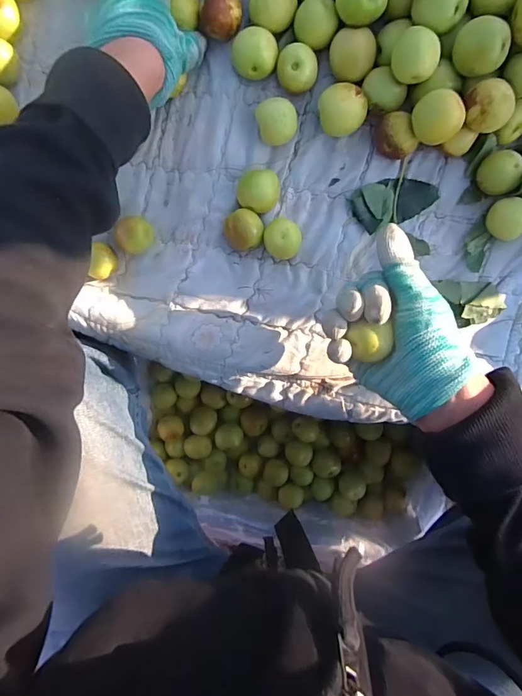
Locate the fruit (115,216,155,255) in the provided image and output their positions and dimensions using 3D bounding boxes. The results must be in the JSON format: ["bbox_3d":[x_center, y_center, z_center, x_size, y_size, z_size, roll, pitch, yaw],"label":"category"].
[{"bbox_3d":[-0.112,-0.101,0.404,0.034,0.026,0.031,1,99,2],"label":"fruit"}]

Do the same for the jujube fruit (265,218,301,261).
[{"bbox_3d":[0.019,-0.094,0.388,0.031,0.027,0.032,0,99,2],"label":"jujube fruit"}]

